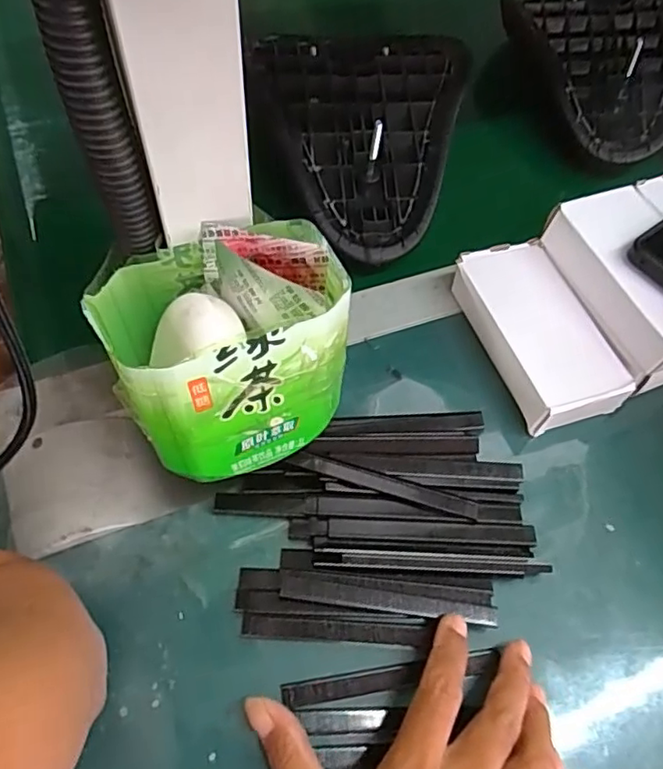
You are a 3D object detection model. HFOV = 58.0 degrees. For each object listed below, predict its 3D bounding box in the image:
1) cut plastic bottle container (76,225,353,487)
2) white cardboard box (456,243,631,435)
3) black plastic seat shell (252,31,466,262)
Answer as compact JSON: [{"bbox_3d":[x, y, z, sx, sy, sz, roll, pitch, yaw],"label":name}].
[{"bbox_3d":[-0.047,-0.018,0.280,0.105,0.085,0.082,-20,62,-14],"label":"cut plastic bottle container"},{"bbox_3d":[0.135,-0.034,0.393,0.074,0.030,0.128,-15,62,-12],"label":"white cardboard box"},{"bbox_3d":[0.019,-0.195,0.467,0.175,0.052,0.236,0,60,-3],"label":"black plastic seat shell"}]

